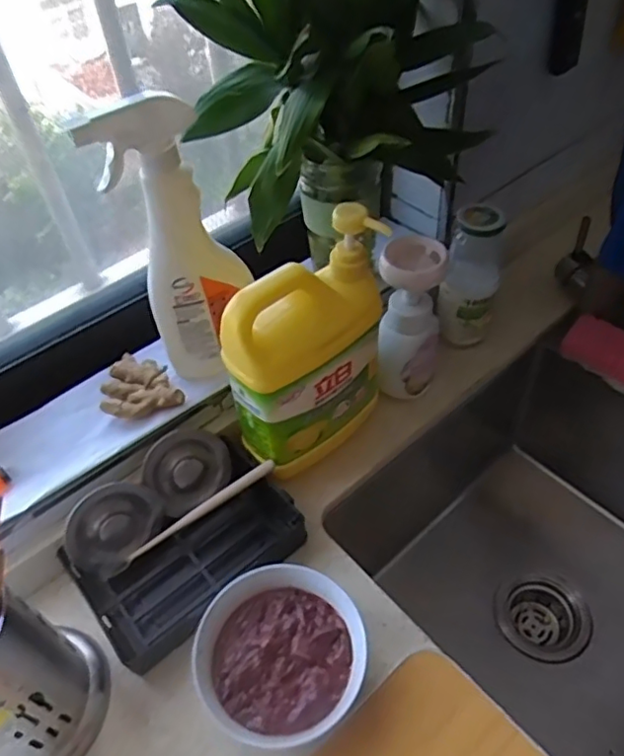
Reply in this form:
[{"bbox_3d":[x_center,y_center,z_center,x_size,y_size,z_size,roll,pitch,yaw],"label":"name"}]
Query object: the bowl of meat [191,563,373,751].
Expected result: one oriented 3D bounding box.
[{"bbox_3d":[-0.023,0.213,0.455,0.120,0.053,0.119,-3,50,3],"label":"bowl of meat"}]

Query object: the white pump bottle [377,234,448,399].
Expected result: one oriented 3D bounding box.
[{"bbox_3d":[0.100,-0.057,0.605,0.063,0.158,0.070,4,51,9],"label":"white pump bottle"}]

